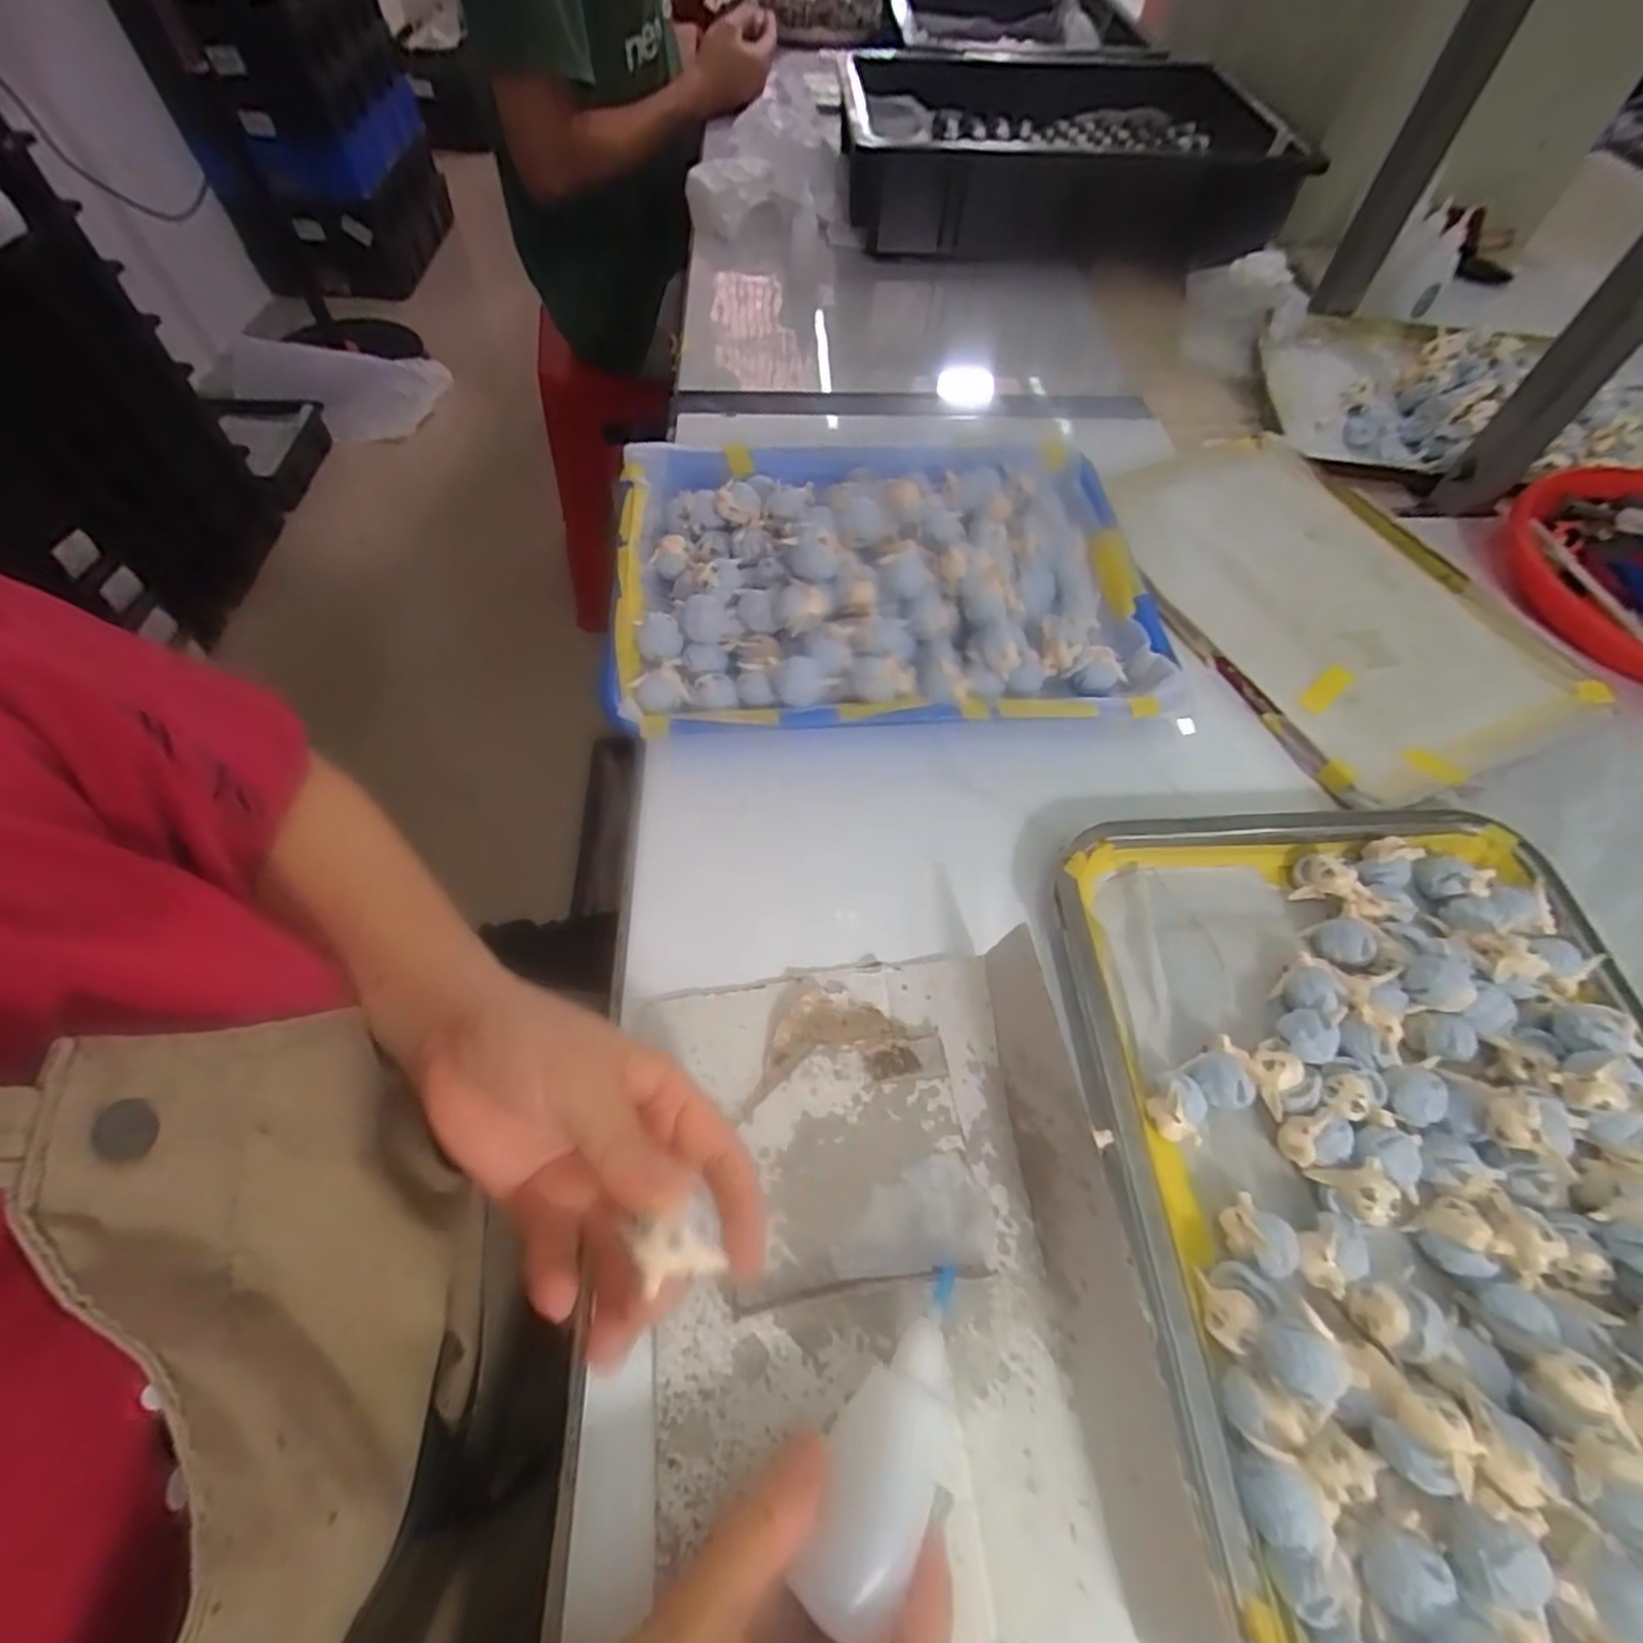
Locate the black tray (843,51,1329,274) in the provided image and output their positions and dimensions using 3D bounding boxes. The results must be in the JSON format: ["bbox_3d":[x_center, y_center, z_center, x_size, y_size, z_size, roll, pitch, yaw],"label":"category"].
[{"bbox_3d":[0.257,-0.751,0.799,0.446,0.079,0.377,-5,59,-5],"label":"black tray"}]

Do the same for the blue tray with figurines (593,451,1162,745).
[{"bbox_3d":[0.040,-0.161,0.452,0.330,0.063,0.239,-4,59,-4],"label":"blue tray with figurines"}]

